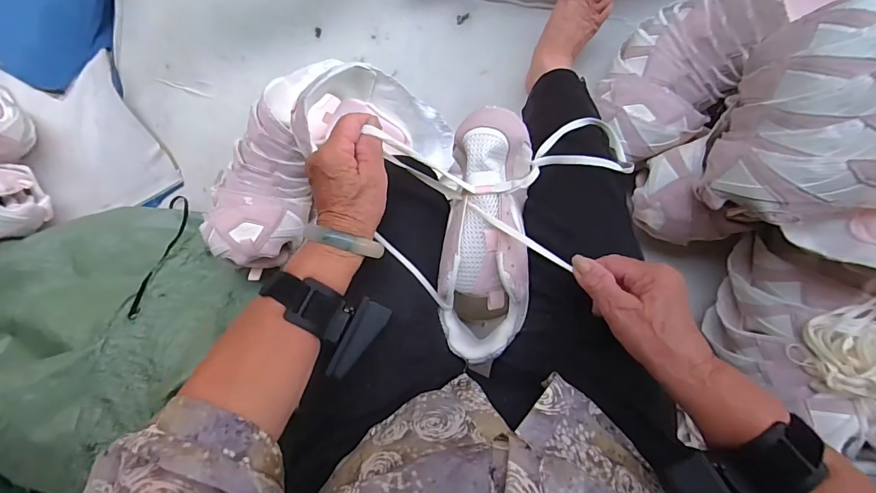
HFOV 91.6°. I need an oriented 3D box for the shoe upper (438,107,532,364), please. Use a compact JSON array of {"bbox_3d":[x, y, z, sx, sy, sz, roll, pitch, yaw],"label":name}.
[{"bbox_3d":[0.049,-0.012,0.425,0.082,0.065,0.235,4,93,9],"label":"shoe upper"}]

